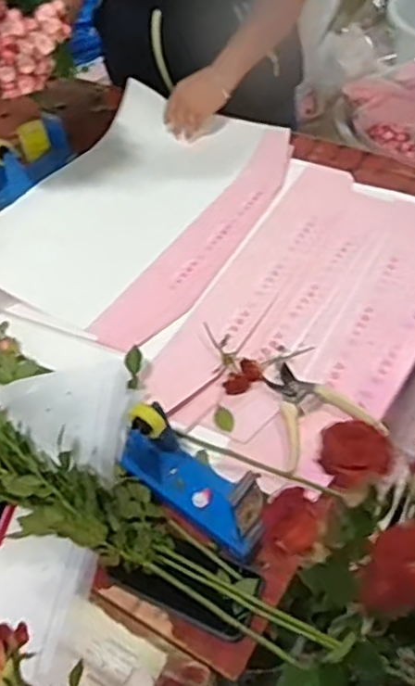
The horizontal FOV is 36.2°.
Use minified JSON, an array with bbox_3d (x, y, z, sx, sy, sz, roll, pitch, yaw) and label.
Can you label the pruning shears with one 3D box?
[{"bbox_3d":[0.136,0.079,0.813,0.129,0.015,0.143,-18,53,-12],"label":"pruning shears"}]

